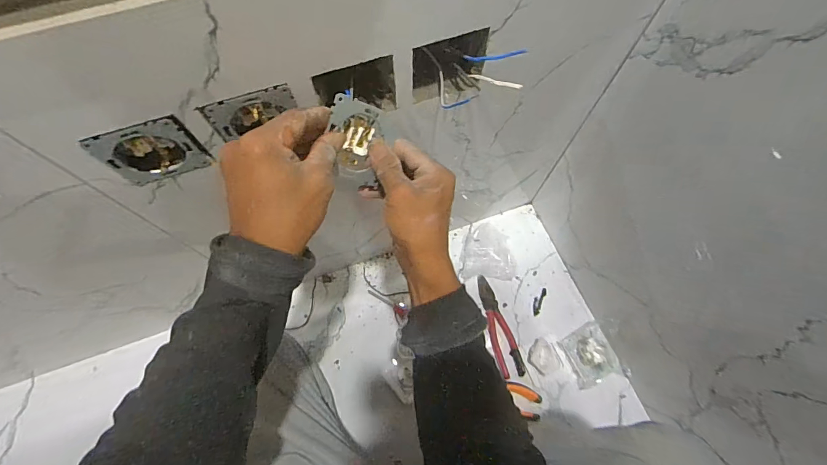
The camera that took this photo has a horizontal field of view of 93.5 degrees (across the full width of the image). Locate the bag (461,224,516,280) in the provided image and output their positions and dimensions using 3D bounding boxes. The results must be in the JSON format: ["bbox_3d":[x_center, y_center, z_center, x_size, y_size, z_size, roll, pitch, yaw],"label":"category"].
[{"bbox_3d":[0.161,0.032,0.788,0.102,0.048,0.123,9,68,3],"label":"bag"}]

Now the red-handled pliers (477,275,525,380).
[{"bbox_3d":[0.160,0.176,0.745,0.047,0.013,0.193,-14,69,-6],"label":"red-handled pliers"}]

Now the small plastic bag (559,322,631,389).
[{"bbox_3d":[0.331,0.224,0.708,0.094,0.044,0.109,-18,70,-8],"label":"small plastic bag"}]

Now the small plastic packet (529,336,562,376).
[{"bbox_3d":[0.240,0.227,0.718,0.054,0.020,0.060,-20,70,-8],"label":"small plastic packet"}]

